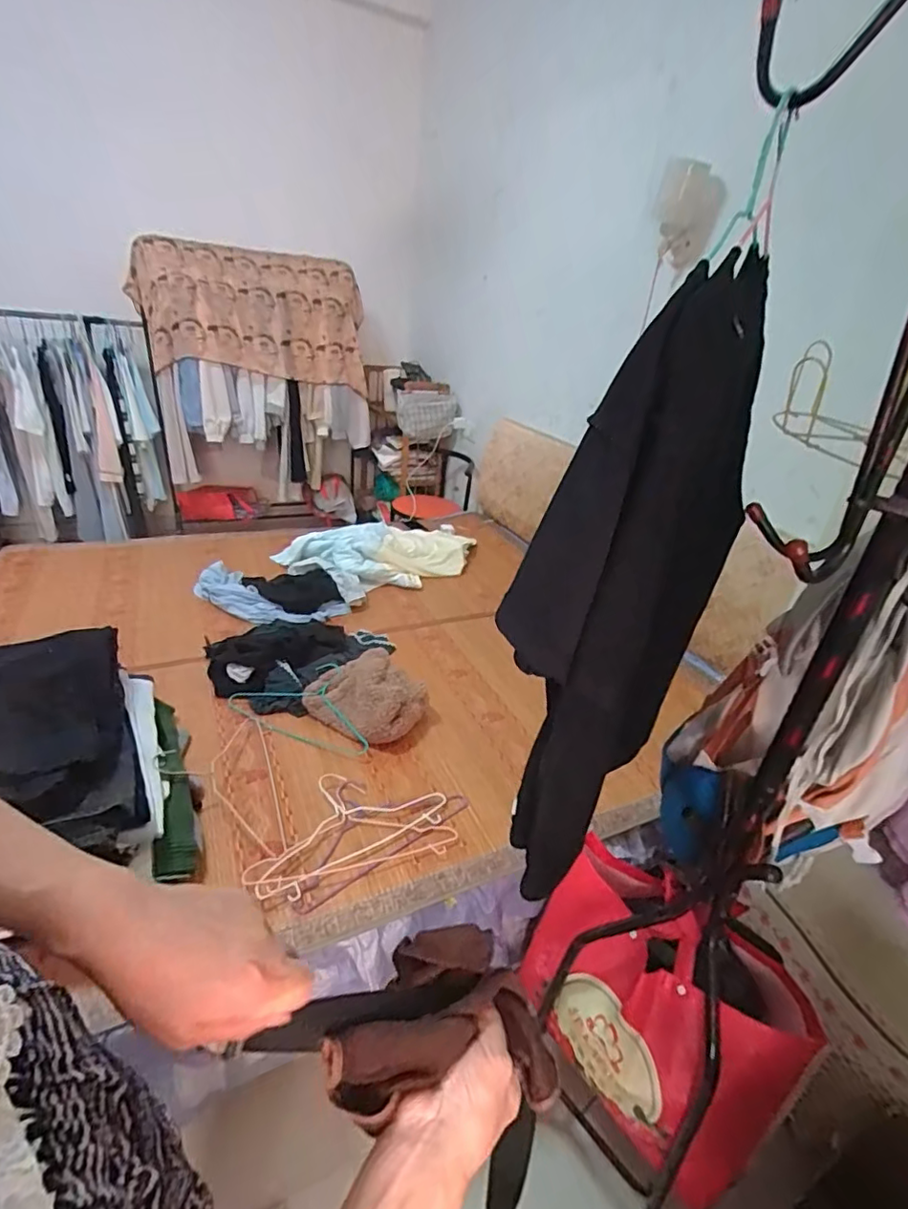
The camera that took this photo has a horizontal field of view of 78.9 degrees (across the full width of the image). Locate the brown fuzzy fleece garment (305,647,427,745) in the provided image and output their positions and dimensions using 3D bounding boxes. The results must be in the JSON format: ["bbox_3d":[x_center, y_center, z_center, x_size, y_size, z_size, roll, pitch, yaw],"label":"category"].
[{"bbox_3d":[-0.217,0.232,1.384,0.252,0.105,0.277,-16,35,-35],"label":"brown fuzzy fleece garment"}]

